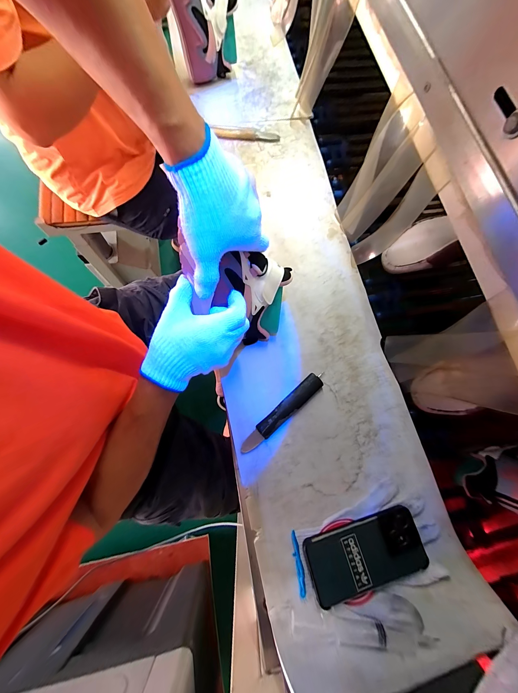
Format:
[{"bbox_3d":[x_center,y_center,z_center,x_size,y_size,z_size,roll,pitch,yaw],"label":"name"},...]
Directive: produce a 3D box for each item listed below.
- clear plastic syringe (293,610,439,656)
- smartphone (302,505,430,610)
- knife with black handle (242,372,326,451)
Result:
[{"bbox_3d":[0.125,0.352,0.302,0.165,0.019,0.023,6,75,1],"label":"clear plastic syringe"},{"bbox_3d":[0.151,0.290,0.343,0.164,0.012,0.080,-14,71,-6],"label":"smartphone"},{"bbox_3d":[0.038,0.107,0.399,0.168,0.015,0.026,-40,79,-10],"label":"knife with black handle"}]

